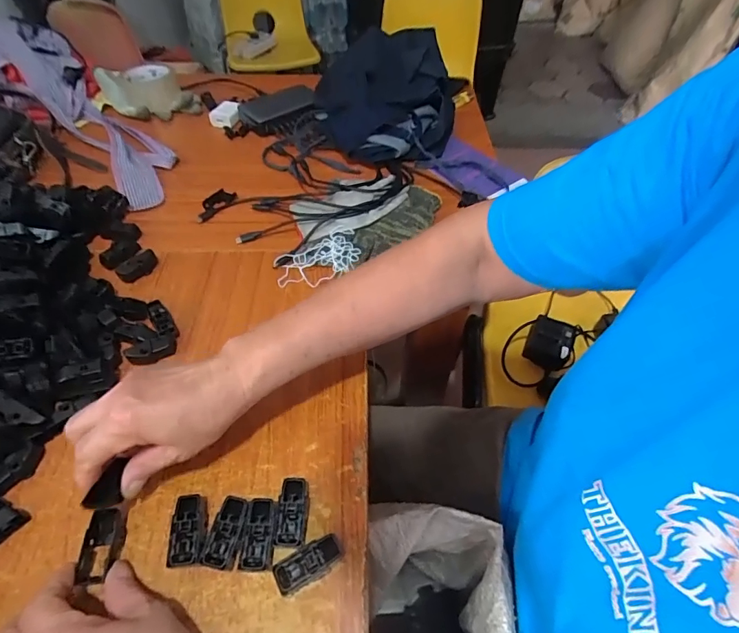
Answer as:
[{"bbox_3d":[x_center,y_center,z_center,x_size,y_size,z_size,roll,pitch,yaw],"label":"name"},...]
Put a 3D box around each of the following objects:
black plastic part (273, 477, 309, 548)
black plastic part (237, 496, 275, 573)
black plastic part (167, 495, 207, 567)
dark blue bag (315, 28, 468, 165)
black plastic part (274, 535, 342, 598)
[{"bbox_3d":[-0.060,0.155,0.348,0.023,0.019,0.049,2,52,0],"label":"black plastic part"},{"bbox_3d":[-0.085,0.168,0.338,0.023,0.020,0.049,-2,52,-3],"label":"black plastic part"},{"bbox_3d":[-0.137,0.164,0.337,0.024,0.020,0.048,-5,52,-5],"label":"black plastic part"},{"bbox_3d":[0.028,-0.379,0.729,0.233,0.062,0.333,12,52,8],"label":"dark blue bag"},{"bbox_3d":[-0.045,0.183,0.326,0.049,0.020,0.024,-25,56,-20],"label":"black plastic part"}]

